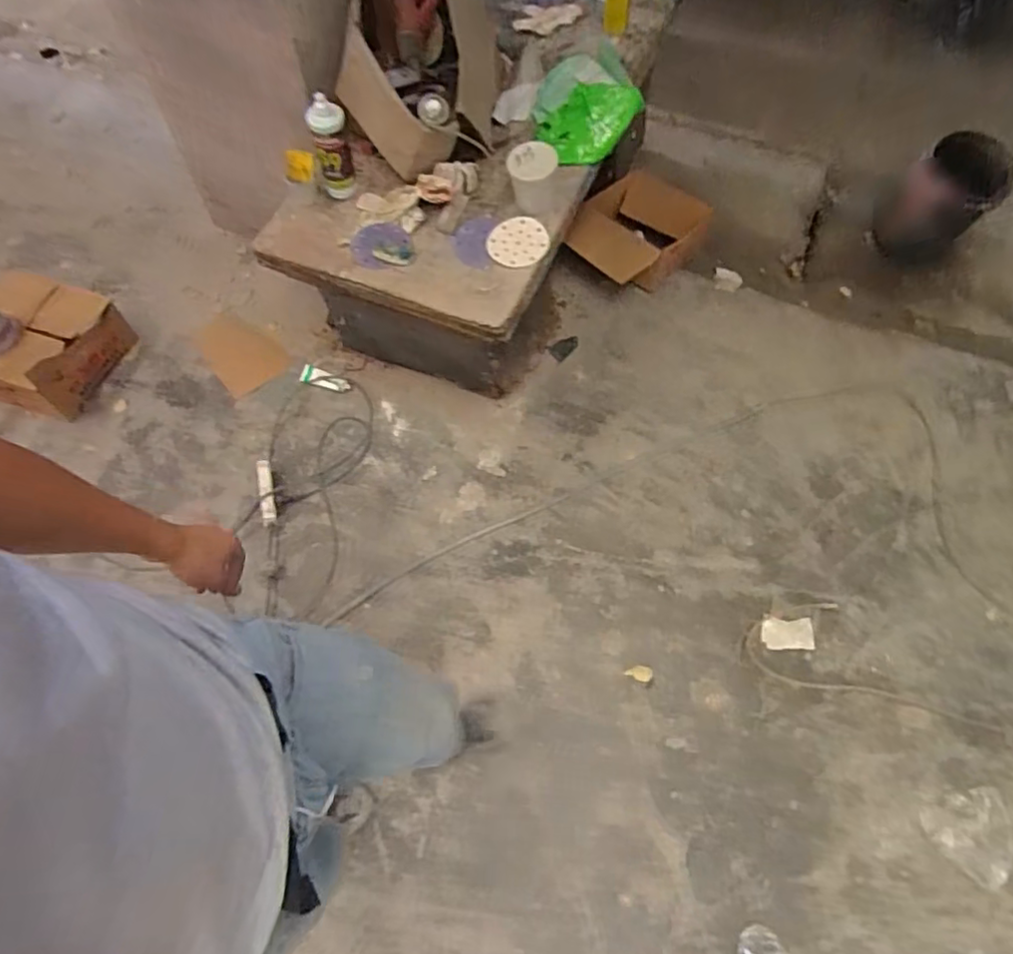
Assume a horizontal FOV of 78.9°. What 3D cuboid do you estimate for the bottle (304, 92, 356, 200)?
[{"bbox_3d":[-0.422,-0.793,1.499,0.085,0.239,0.086,-11,65,-8],"label":"bottle"}]

